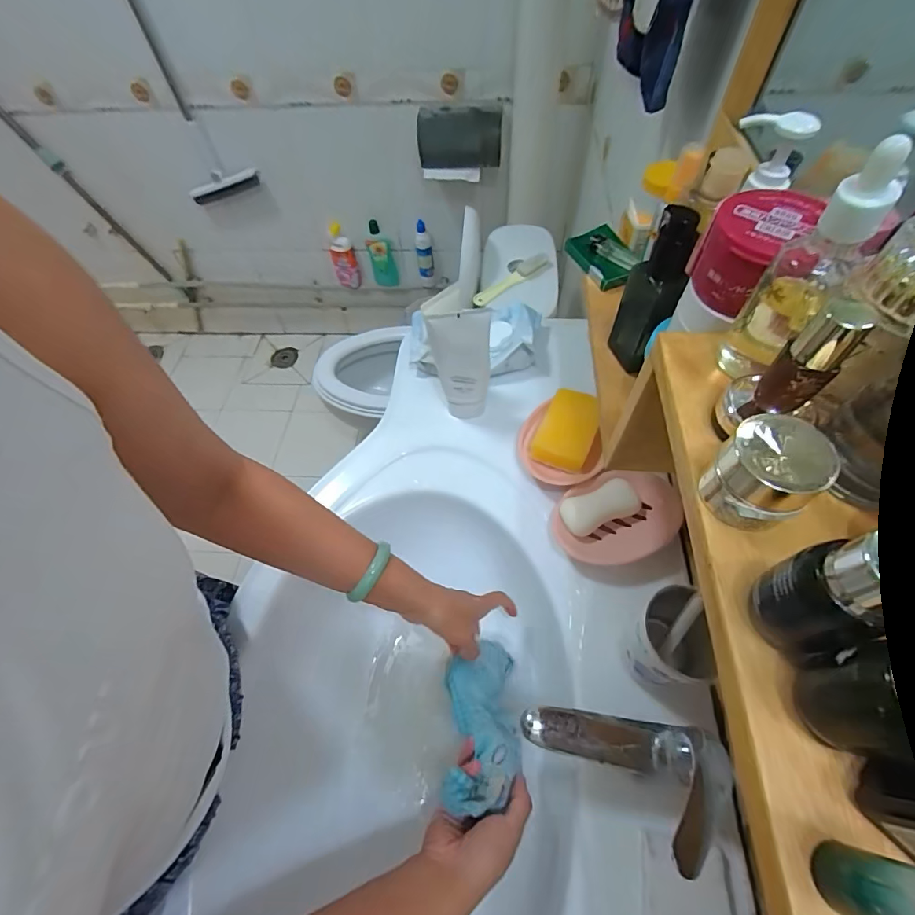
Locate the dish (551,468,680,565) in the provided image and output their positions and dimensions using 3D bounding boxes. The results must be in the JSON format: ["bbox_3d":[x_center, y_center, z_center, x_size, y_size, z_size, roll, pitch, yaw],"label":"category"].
[{"bbox_3d":[0.187,0.068,0.520,0.145,0.030,0.103,-15,59,-6],"label":"dish"}]

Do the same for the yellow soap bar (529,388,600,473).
[{"bbox_3d":[0.143,-0.038,0.578,0.072,0.029,0.112,12,66,28],"label":"yellow soap bar"}]

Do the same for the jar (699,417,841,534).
[{"bbox_3d":[0.137,0.008,0.201,0.037,0.042,0.039,-2,58,2],"label":"jar"}]

